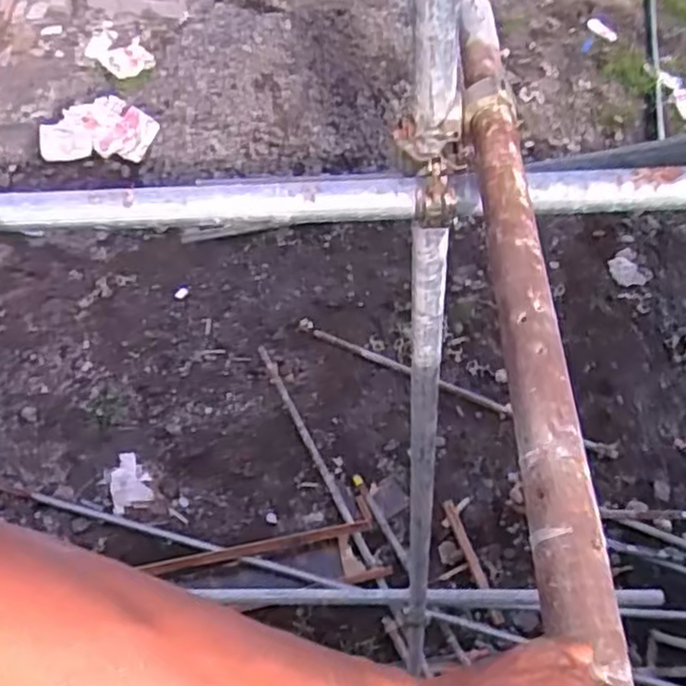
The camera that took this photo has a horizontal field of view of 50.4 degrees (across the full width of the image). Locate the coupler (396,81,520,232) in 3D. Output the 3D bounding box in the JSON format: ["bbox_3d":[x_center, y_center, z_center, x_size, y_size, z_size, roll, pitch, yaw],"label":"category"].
[{"bbox_3d":[0.132,-0.221,0.846,0.124,0.122,0.100,-14,51,-8],"label":"coupler"}]

